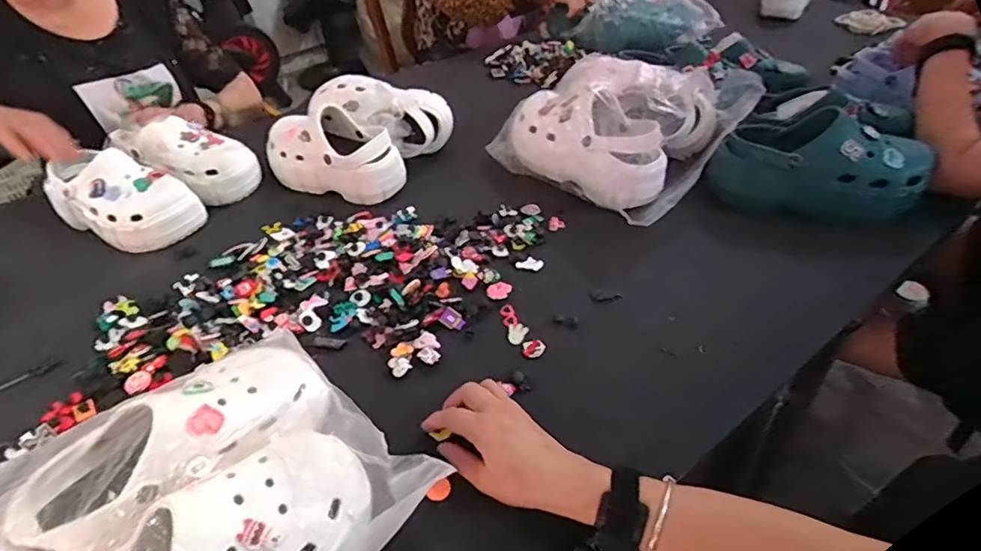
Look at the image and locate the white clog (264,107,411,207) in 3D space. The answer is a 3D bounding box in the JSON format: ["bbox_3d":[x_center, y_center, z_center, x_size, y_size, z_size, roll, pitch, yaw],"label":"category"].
[{"bbox_3d":[-0.250,-0.190,0.858,0.229,0.101,0.093,18,46,23],"label":"white clog"}]

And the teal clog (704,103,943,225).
[{"bbox_3d":[0.450,-0.157,0.766,0.272,0.109,0.104,7,42,12],"label":"teal clog"}]

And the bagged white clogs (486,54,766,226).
[{"bbox_3d":[0.195,-0.240,0.854,0.310,0.149,0.288,30,52,33],"label":"bagged white clogs"}]

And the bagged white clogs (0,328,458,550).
[{"bbox_3d":[-0.230,0.182,0.400,0.206,0.093,0.317,31,52,33],"label":"bagged white clogs"}]

